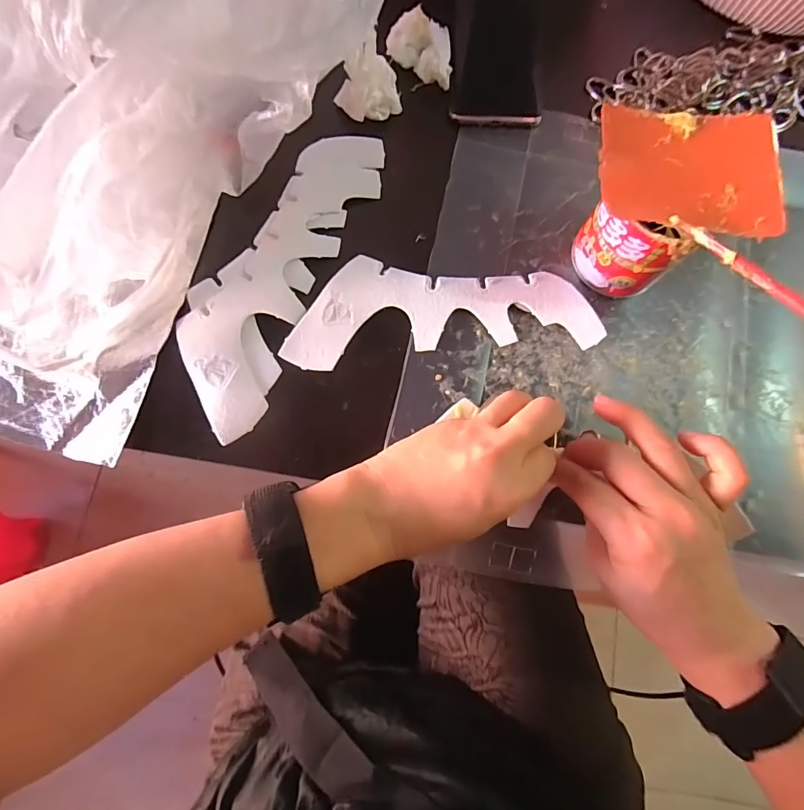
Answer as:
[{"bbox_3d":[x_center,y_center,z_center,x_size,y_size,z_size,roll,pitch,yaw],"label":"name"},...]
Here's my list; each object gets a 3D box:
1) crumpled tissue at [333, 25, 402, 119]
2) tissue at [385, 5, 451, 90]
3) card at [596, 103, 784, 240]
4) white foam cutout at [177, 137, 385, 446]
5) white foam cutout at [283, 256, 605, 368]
[{"bbox_3d":[-0.025,-0.238,0.321,0.043,0.036,0.038,-37,81,-8],"label":"crumpled tissue"},{"bbox_3d":[0.018,-0.275,0.339,0.036,0.021,0.060,-44,81,-9],"label":"tissue"},{"bbox_3d":[0.164,-0.135,0.249,0.099,0.006,0.075,6,79,1],"label":"card"},{"bbox_3d":[-0.090,-0.098,0.306,0.077,0.005,0.236,24,78,4],"label":"white foam cutout"},{"bbox_3d":[0.029,-0.065,0.302,0.209,0.007,0.075,0,77,-1],"label":"white foam cutout"}]

